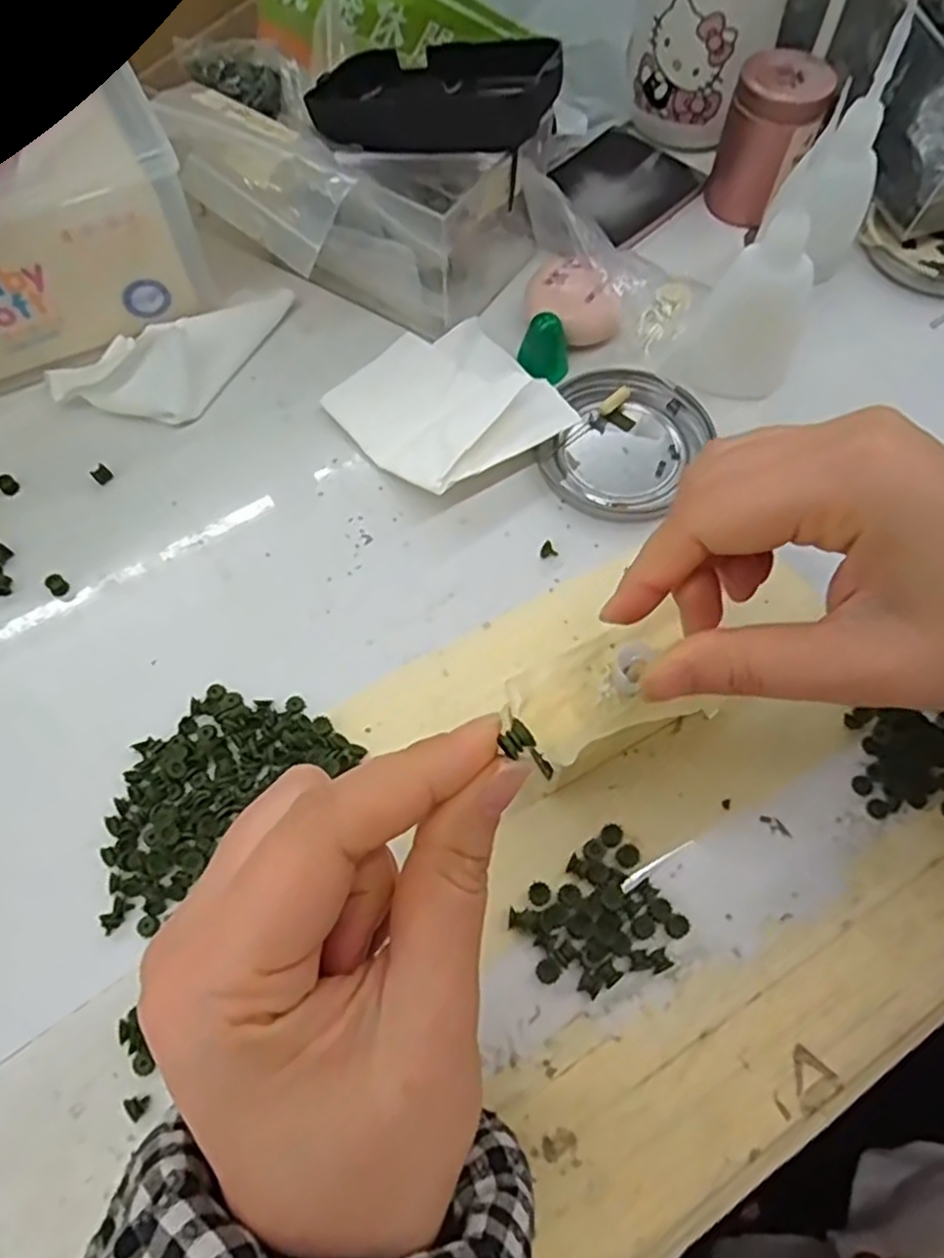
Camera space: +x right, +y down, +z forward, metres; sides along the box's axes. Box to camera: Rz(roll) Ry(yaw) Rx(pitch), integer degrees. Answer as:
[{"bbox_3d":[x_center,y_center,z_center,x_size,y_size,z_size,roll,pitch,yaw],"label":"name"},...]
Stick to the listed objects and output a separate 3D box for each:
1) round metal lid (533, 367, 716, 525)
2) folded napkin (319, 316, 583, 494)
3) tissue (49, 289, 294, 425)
[{"bbox_3d":[0.065,-0.085,0.333,0.068,0.010,0.075,31,69,13],"label":"round metal lid"},{"bbox_3d":[-0.010,-0.104,0.333,0.084,0.025,0.089,-39,72,-17],"label":"folded napkin"},{"bbox_3d":[-0.135,-0.125,0.344,0.114,0.024,0.054,-21,67,-10],"label":"tissue"}]

